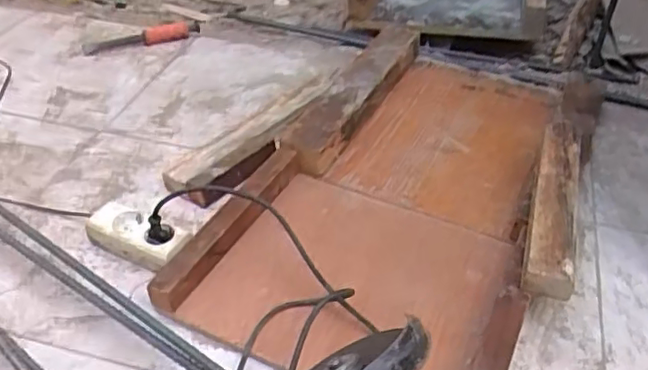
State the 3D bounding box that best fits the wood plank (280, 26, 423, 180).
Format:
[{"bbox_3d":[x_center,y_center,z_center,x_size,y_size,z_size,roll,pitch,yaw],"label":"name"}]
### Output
[{"bbox_3d":[0.056,-0.164,1.105,0.086,0.074,0.455,18,43,19],"label":"wood plank"}]

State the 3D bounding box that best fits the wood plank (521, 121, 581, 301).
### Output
[{"bbox_3d":[0.308,0.014,0.835,0.056,0.039,0.338,13,41,14],"label":"wood plank"}]

